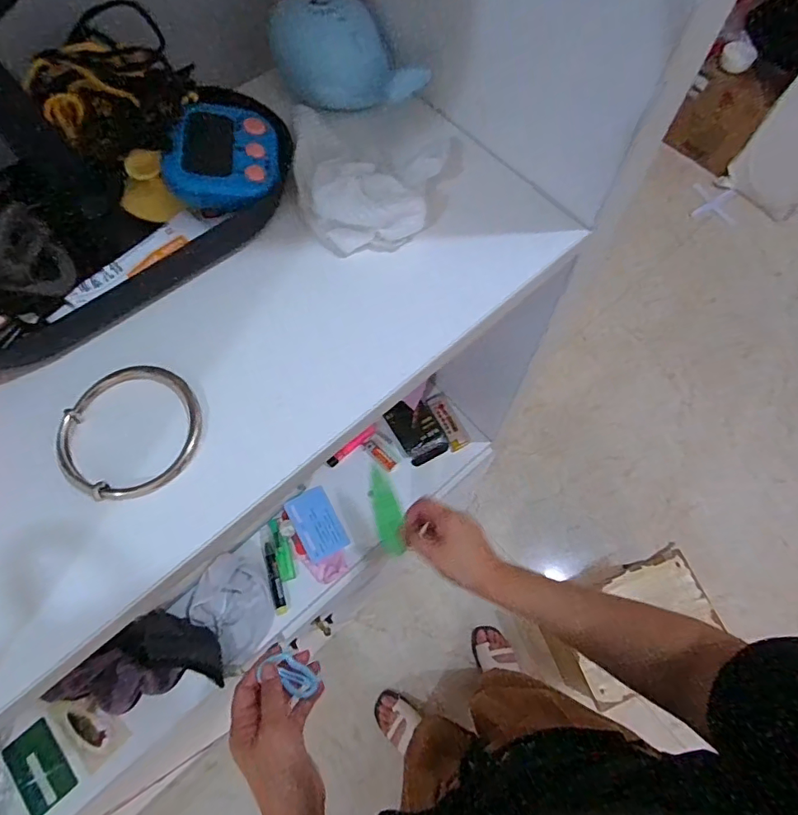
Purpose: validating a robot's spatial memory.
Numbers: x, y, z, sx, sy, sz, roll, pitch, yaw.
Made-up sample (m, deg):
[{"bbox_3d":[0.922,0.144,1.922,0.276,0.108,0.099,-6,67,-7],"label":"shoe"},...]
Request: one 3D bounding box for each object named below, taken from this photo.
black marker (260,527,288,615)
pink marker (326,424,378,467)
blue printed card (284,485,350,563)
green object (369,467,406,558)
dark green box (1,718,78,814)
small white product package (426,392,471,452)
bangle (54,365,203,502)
[{"bbox_3d":[-0.156,0.201,0.620,0.015,0.016,0.105,-17,69,-5],"label":"black marker"},{"bbox_3d":[-0.062,0.050,0.676,0.082,0.011,0.014,-38,73,-12],"label":"pink marker"},{"bbox_3d":[-0.105,0.147,0.640,0.054,0.006,0.088,-21,66,-27],"label":"blue printed card"},{"bbox_3d":[-0.014,0.115,0.561,0.031,0.011,0.099,-14,87,-3],"label":"green object"},{"bbox_3d":[-0.401,0.401,0.556,0.059,0.012,0.085,-36,72,-12],"label":"dark green box"},{"bbox_3d":[0.068,0.018,0.685,0.031,0.015,0.082,-27,76,-9],"label":"small white product package"},{"bbox_3d":[-0.133,0.011,0.249,0.067,0.008,0.068,-1,69,1],"label":"bangle"}]

